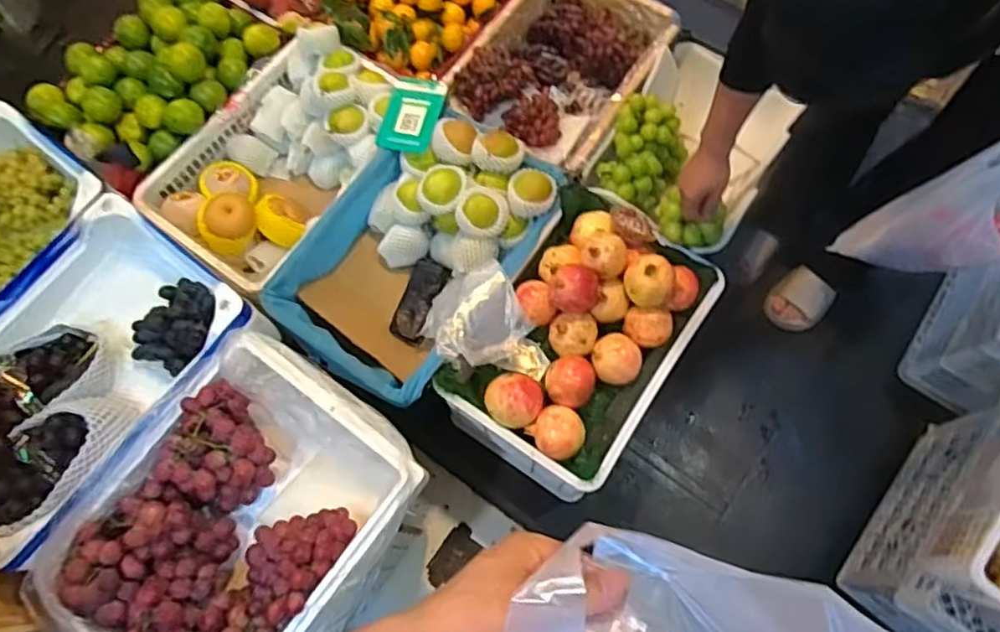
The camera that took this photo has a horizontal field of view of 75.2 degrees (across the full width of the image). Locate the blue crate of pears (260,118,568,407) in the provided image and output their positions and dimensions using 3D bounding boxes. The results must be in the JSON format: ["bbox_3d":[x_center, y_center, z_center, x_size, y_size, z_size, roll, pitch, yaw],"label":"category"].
[{"bbox_3d":[-0.157,-0.124,1.284,0.380,0.189,0.553,33,74,13],"label":"blue crate of pears"}]

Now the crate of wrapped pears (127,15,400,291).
[{"bbox_3d":[-0.443,-0.331,1.365,0.333,0.155,0.530,35,75,13],"label":"crate of wrapped pears"}]

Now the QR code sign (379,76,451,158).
[{"bbox_3d":[-0.176,-0.409,1.311,0.118,0.048,0.164,12,71,6],"label":"QR code sign"}]

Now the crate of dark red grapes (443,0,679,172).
[{"bbox_3d":[0.140,-0.543,1.471,0.360,0.190,0.498,35,75,13],"label":"crate of dark red grapes"}]

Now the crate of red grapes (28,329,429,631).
[{"bbox_3d":[-0.407,0.330,1.017,0.403,0.140,0.516,33,74,12],"label":"crate of red grapes"}]

